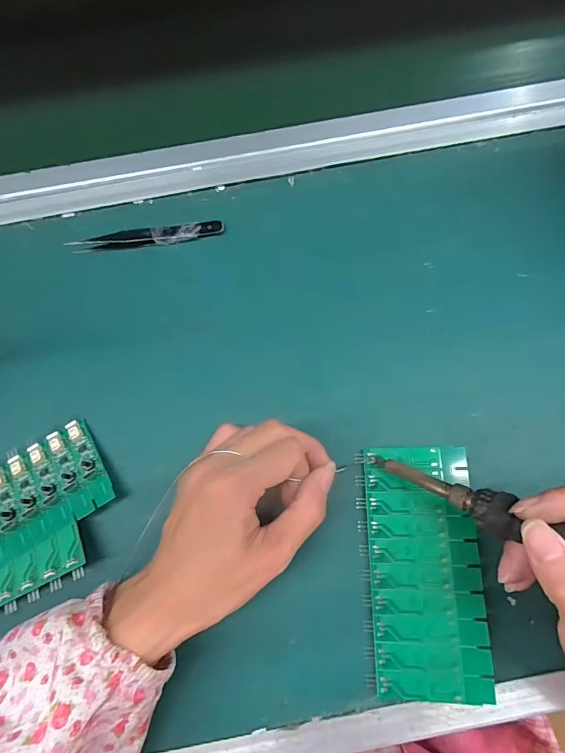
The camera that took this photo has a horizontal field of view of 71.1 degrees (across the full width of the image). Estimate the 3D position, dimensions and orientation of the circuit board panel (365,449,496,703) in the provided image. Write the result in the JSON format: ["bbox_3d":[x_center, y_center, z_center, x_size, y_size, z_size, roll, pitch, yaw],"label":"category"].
[{"bbox_3d":[0.084,0.113,0.237,0.061,0.015,0.136,0,74,1],"label":"circuit board panel"}]

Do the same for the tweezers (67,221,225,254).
[{"bbox_3d":[-0.102,-0.106,0.301,0.113,0.008,0.012,-10,74,-2],"label":"tweezers"}]

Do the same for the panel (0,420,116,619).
[{"bbox_3d":[-0.184,0.104,0.244,0.162,0.010,0.088,-30,76,-7],"label":"panel"}]

